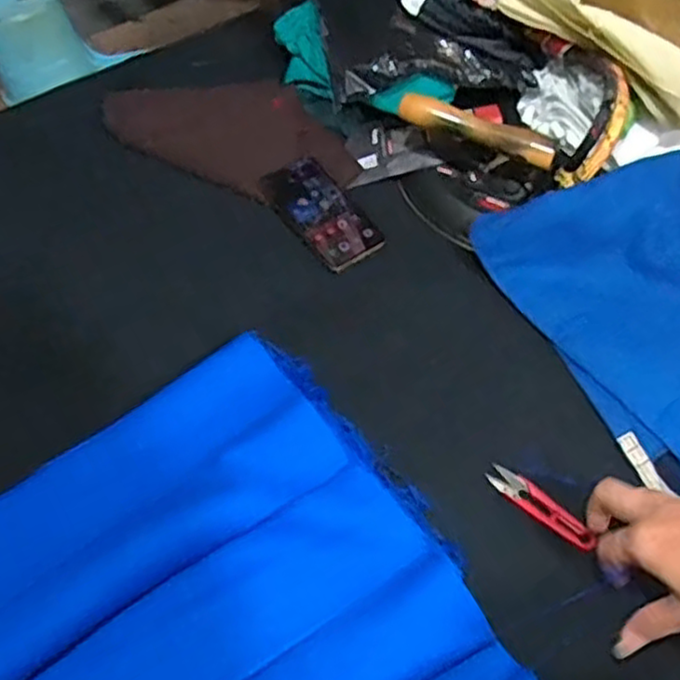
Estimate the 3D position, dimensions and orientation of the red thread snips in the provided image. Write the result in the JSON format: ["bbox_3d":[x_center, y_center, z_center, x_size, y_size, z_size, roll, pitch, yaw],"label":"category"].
[{"bbox_3d":[0.174,0.143,0.613,0.101,0.013,0.023,35,66,22],"label":"red thread snips"}]

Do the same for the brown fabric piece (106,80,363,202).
[{"bbox_3d":[-0.130,-0.273,0.904,0.352,0.021,0.161,28,73,18],"label":"brown fabric piece"}]

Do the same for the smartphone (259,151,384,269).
[{"bbox_3d":[-0.025,-0.153,0.822,0.073,0.016,0.170,-34,62,-9],"label":"smartphone"}]

